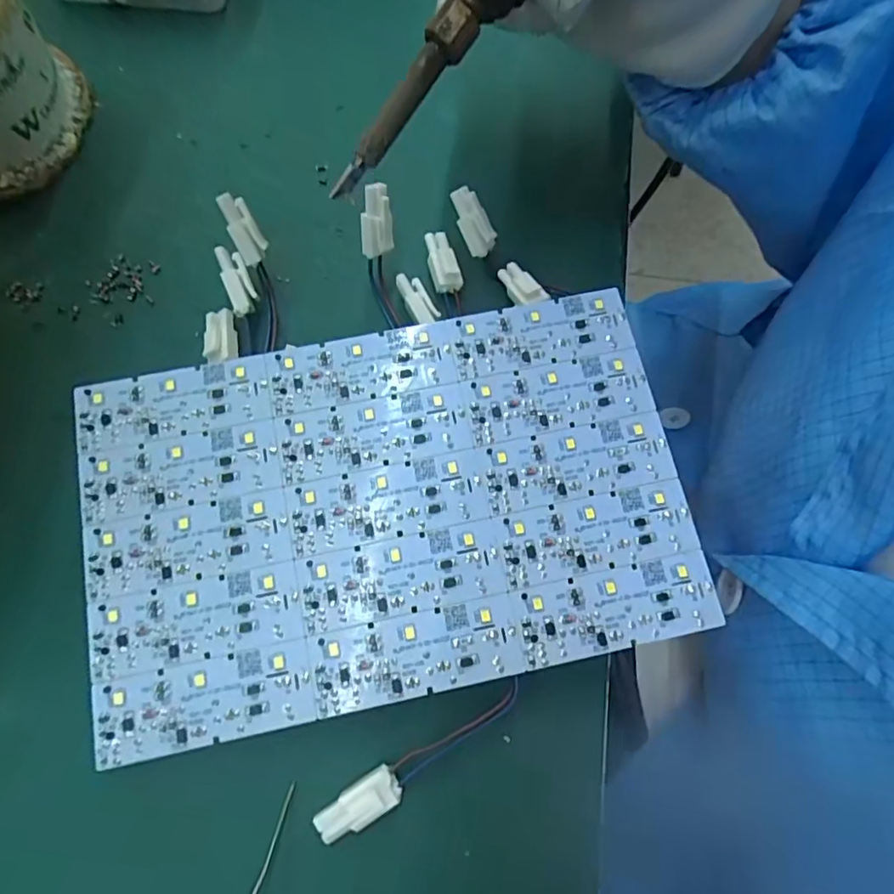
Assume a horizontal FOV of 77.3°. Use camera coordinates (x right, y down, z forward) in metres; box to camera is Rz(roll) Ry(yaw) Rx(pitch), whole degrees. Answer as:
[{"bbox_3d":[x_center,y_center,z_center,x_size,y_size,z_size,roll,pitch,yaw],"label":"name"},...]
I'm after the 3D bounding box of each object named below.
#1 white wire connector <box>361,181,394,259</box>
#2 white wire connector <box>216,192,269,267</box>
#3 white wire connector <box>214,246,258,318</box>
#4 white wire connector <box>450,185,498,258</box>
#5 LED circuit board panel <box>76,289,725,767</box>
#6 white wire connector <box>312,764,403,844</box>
[{"bbox_3d":[-0.026,-0.084,0.210,0.012,0.027,0.004,12,37,5],"label":"white wire connector"},{"bbox_3d":[-0.076,-0.082,0.210,0.010,0.004,0.026,-26,113,-10],"label":"white wire connector"},{"bbox_3d":[-0.080,-0.063,0.213,0.010,0.004,0.027,-19,90,-7],"label":"white wire connector"},{"bbox_3d":[0.011,-0.089,0.221,0.011,0.006,0.026,-28,107,-10],"label":"white wire connector"},{"bbox_3d":[-0.020,0.018,0.183,0.189,0.004,0.117,-11,76,-4],"label":"LED circuit board panel"},{"bbox_3d":[-0.026,0.104,0.162,0.026,0.008,0.011,-32,75,-11],"label":"white wire connector"}]

